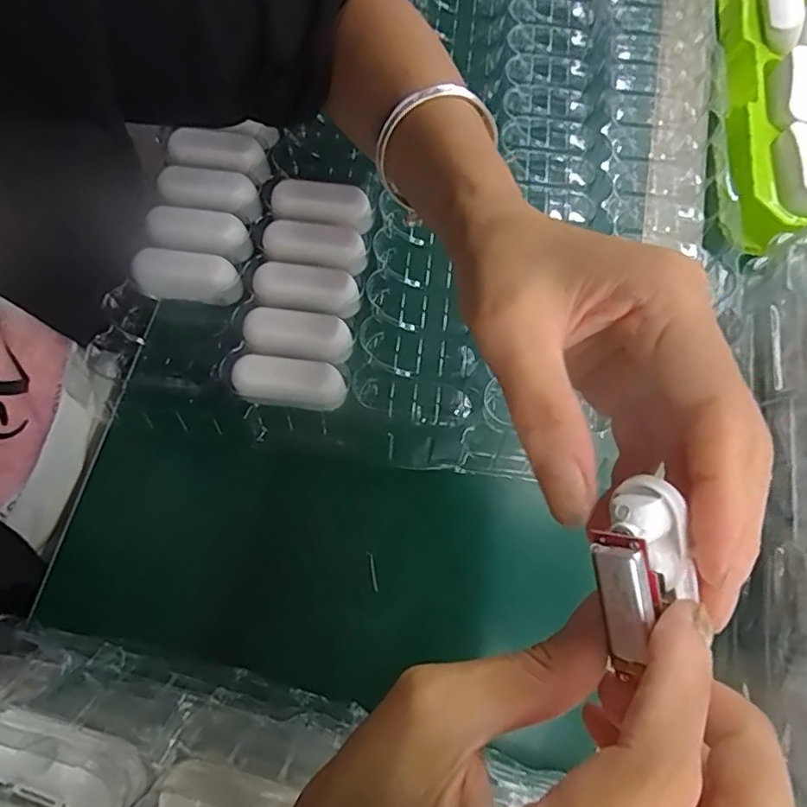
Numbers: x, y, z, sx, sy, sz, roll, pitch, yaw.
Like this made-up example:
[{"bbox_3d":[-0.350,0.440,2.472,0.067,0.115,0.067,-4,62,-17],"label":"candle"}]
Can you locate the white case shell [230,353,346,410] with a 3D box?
[{"bbox_3d":[-0.066,-0.011,0.334,0.062,0.017,0.025,8,70,1],"label":"white case shell"}]

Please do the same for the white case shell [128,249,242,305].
[{"bbox_3d":[-0.131,-0.077,0.353,0.062,0.019,0.026,10,70,2],"label":"white case shell"}]

